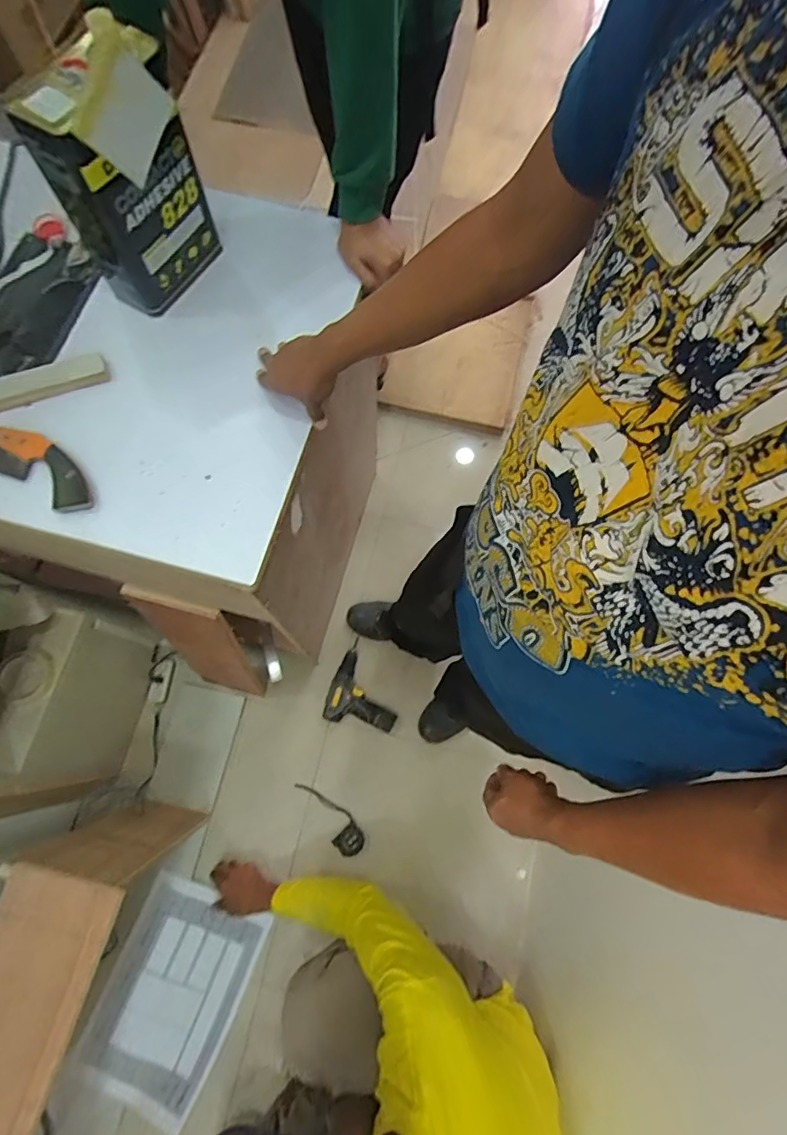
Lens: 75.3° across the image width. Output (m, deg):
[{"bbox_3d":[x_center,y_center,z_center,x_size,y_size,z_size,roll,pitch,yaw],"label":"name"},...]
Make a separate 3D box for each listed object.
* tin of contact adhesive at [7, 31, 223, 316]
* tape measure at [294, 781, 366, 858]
[{"bbox_3d":[-0.318,-0.462,0.628,0.090,0.245,0.166,40,76,10],"label":"tin of contact adhesive"},{"bbox_3d":[-0.157,0.624,1.291,0.070,0.031,0.215,-36,77,-11],"label":"tape measure"}]

